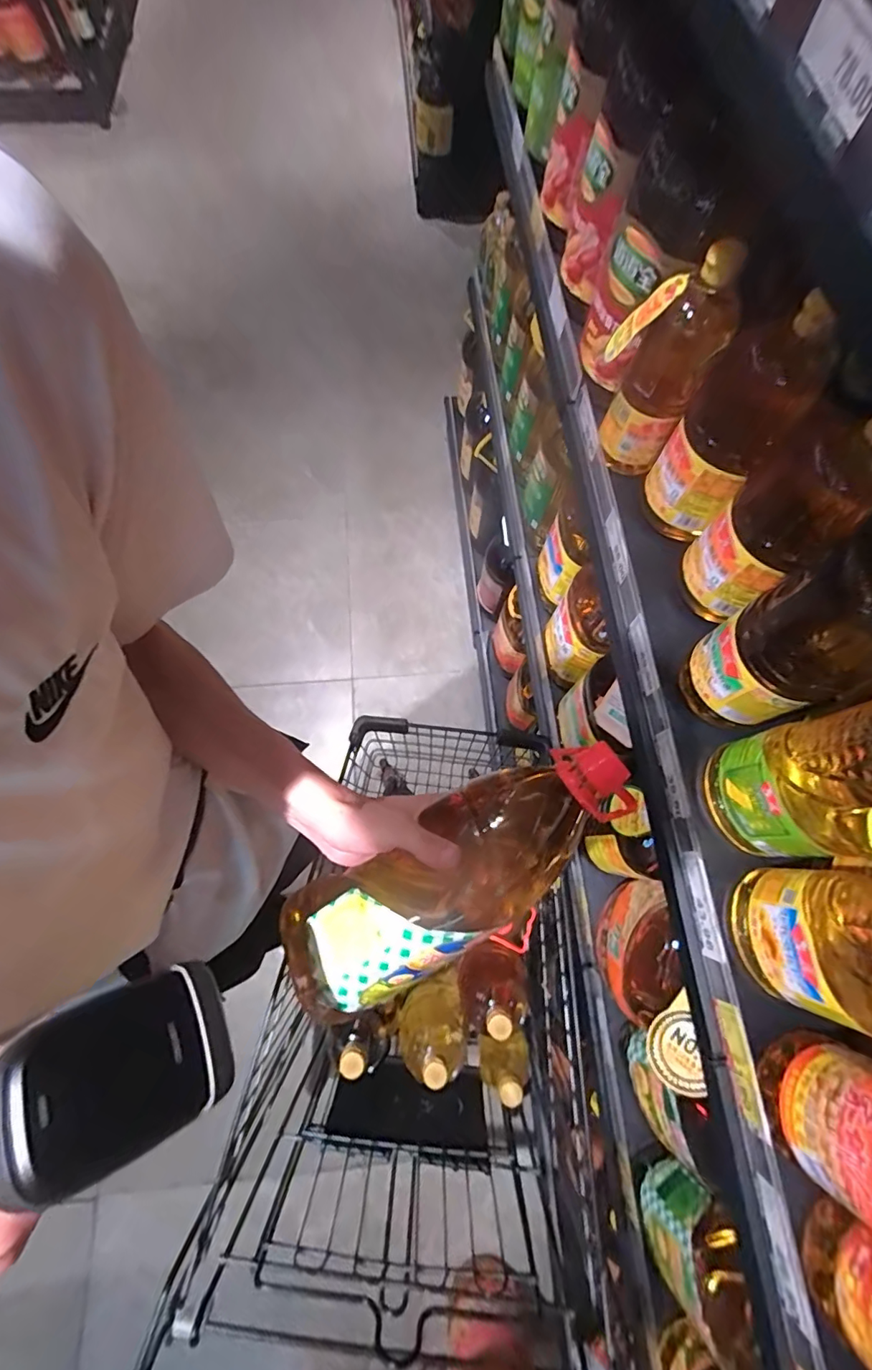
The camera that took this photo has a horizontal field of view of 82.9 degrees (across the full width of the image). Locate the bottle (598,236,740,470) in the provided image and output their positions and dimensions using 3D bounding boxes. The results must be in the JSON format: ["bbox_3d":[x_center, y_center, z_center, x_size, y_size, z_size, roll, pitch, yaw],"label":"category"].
[{"bbox_3d":[0.258,-0.353,0.560,0.081,0.241,0.070,25,73,7],"label":"bottle"}]

